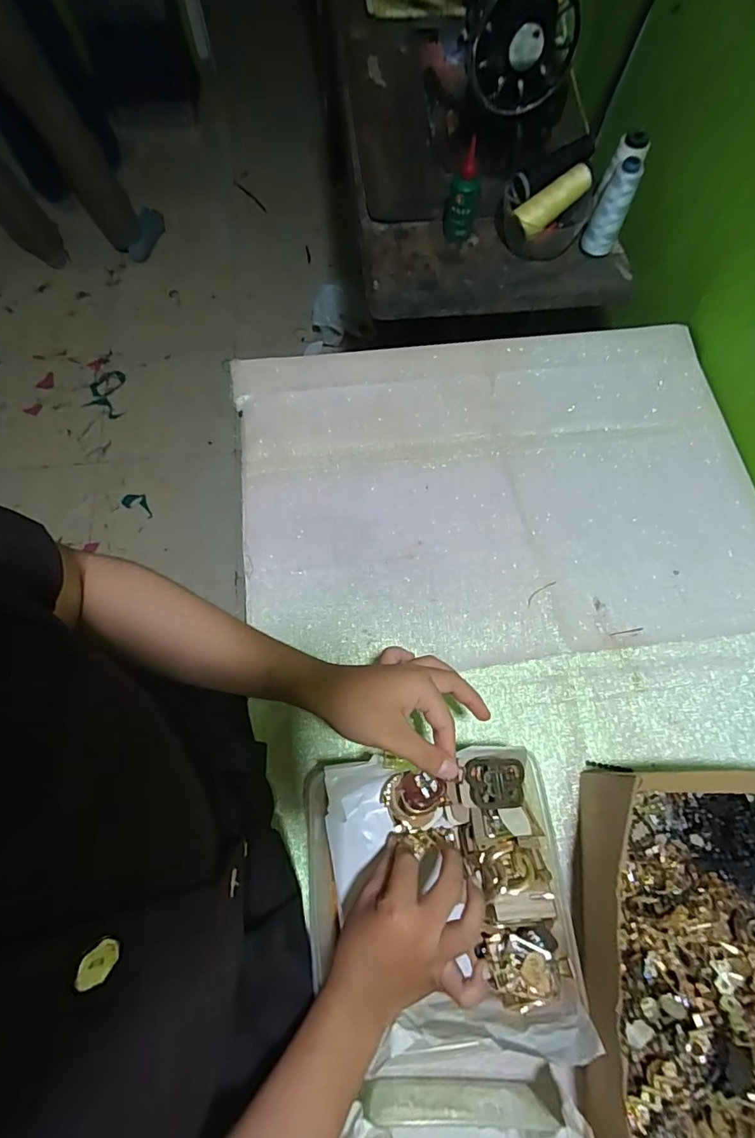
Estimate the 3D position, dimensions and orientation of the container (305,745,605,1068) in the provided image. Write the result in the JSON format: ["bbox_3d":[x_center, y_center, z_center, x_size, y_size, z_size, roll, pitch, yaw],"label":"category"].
[{"bbox_3d":[0.043,0.255,0.395,0.206,0.089,0.192,-4,70,-1],"label":"container"}]

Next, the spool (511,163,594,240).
[{"bbox_3d":[0.241,-0.498,0.657,0.104,0.033,0.031,-32,71,17],"label":"spool"}]

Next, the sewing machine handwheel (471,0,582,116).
[{"bbox_3d":[0.183,-0.647,0.601,0.125,0.134,0.043,-4,70,-1],"label":"sewing machine handwheel"}]

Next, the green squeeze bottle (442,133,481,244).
[{"bbox_3d":[0.119,-0.521,0.668,0.046,0.142,0.037,6,70,3],"label":"green squeeze bottle"}]

